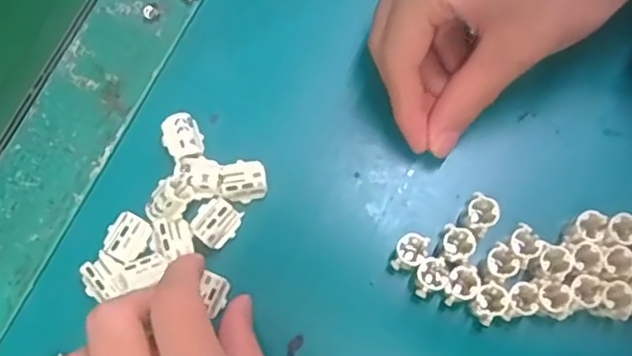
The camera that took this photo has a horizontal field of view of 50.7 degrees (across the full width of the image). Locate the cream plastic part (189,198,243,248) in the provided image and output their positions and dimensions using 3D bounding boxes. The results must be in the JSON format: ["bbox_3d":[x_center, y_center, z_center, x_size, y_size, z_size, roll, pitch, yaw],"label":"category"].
[{"bbox_3d":[-0.048,0.021,0.317,0.020,0.010,0.021,29,80,5],"label":"cream plastic part"}]

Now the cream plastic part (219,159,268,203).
[{"bbox_3d":[-0.035,0.002,0.322,0.022,0.011,0.019,1,79,0],"label":"cream plastic part"}]

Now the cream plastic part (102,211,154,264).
[{"bbox_3d":[-0.089,0.028,0.317,0.020,0.012,0.021,28,80,5],"label":"cream plastic part"}]

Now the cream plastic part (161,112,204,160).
[{"bbox_3d":[-0.065,-0.019,0.326,0.017,0.013,0.022,-17,80,-4],"label":"cream plastic part"}]

